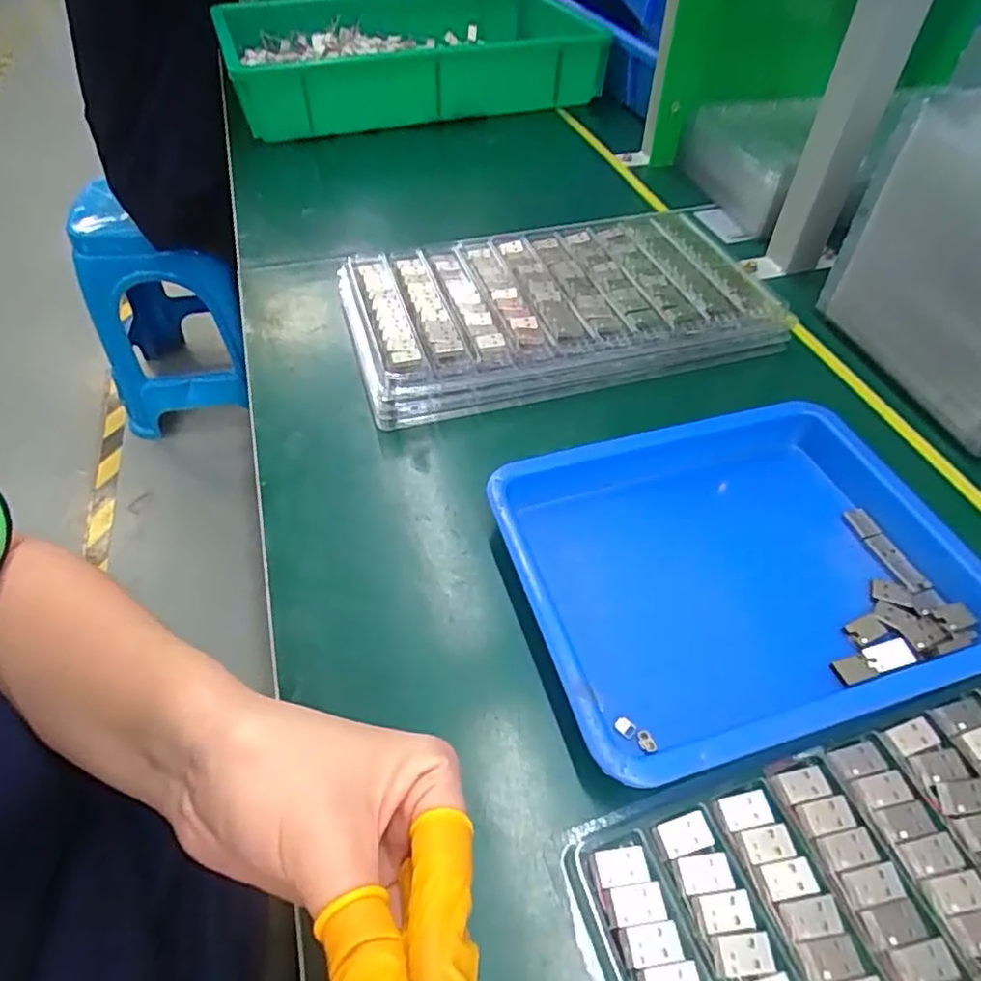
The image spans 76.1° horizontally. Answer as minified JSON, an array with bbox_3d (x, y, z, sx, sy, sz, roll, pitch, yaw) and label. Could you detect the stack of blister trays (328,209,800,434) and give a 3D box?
[{"bbox_3d":[0.045,-0.137,0.458,0.285,0.030,0.161,-11,53,-12],"label":"stack of blister trays"}]

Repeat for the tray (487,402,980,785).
[{"bbox_3d":[0.129,0.036,0.322,0.227,0.040,0.168,-11,53,-12],"label":"tray"}]

